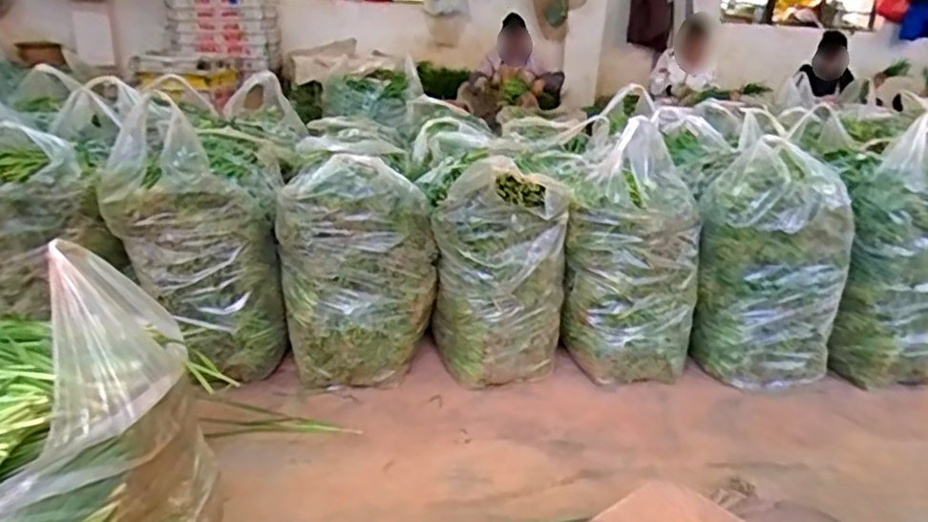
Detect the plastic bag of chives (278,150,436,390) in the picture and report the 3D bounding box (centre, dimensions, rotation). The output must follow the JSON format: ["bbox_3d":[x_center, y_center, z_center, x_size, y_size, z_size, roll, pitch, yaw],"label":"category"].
[{"bbox_3d":[-0.269,0.026,1.523,0.308,0.493,0.319,-11,25,-34],"label":"plastic bag of chives"}]

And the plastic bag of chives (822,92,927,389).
[{"bbox_3d":[1.070,-0.031,1.614,0.306,0.580,0.327,5,21,4],"label":"plastic bag of chives"}]

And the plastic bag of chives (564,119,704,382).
[{"bbox_3d":[0.403,-0.007,1.507,0.296,0.532,0.219,10,22,18],"label":"plastic bag of chives"}]

